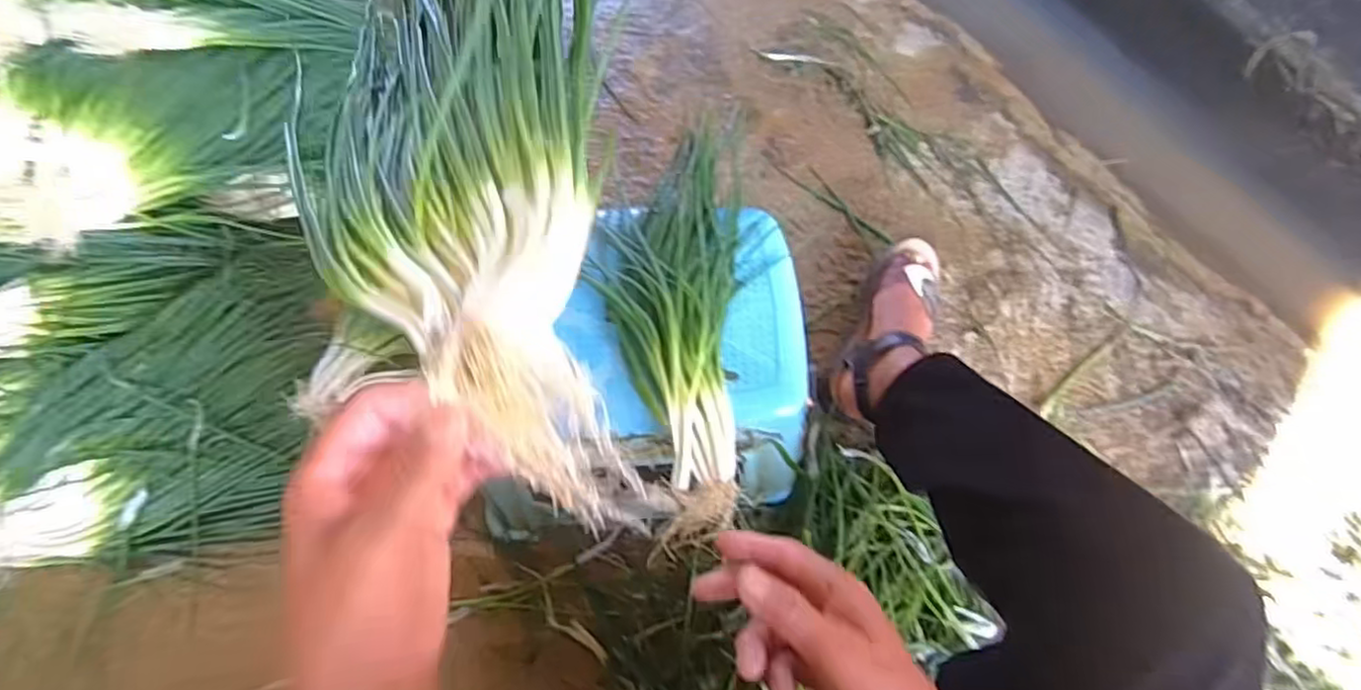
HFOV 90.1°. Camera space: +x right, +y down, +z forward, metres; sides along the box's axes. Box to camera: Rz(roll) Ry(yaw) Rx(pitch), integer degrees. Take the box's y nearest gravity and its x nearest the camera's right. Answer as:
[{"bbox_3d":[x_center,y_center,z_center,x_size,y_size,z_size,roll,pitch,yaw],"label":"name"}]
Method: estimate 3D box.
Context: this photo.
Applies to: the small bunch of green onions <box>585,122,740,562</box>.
[{"bbox_3d":[-0.010,-0.028,0.568,0.116,0.056,0.364,2,63,1],"label":"small bunch of green onions"}]

